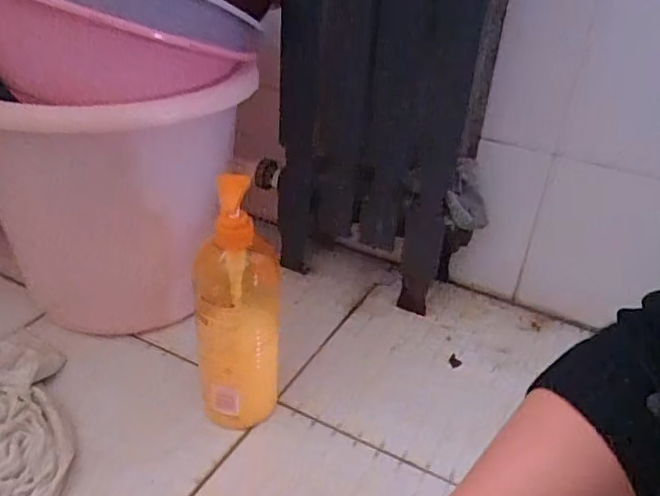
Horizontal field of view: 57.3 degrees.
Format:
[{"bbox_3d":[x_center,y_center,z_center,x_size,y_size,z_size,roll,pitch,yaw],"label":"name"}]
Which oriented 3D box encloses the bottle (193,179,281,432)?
[{"bbox_3d":[-0.089,0.063,0.586,0.081,0.259,0.065,1,32,-5],"label":"bottle"}]

